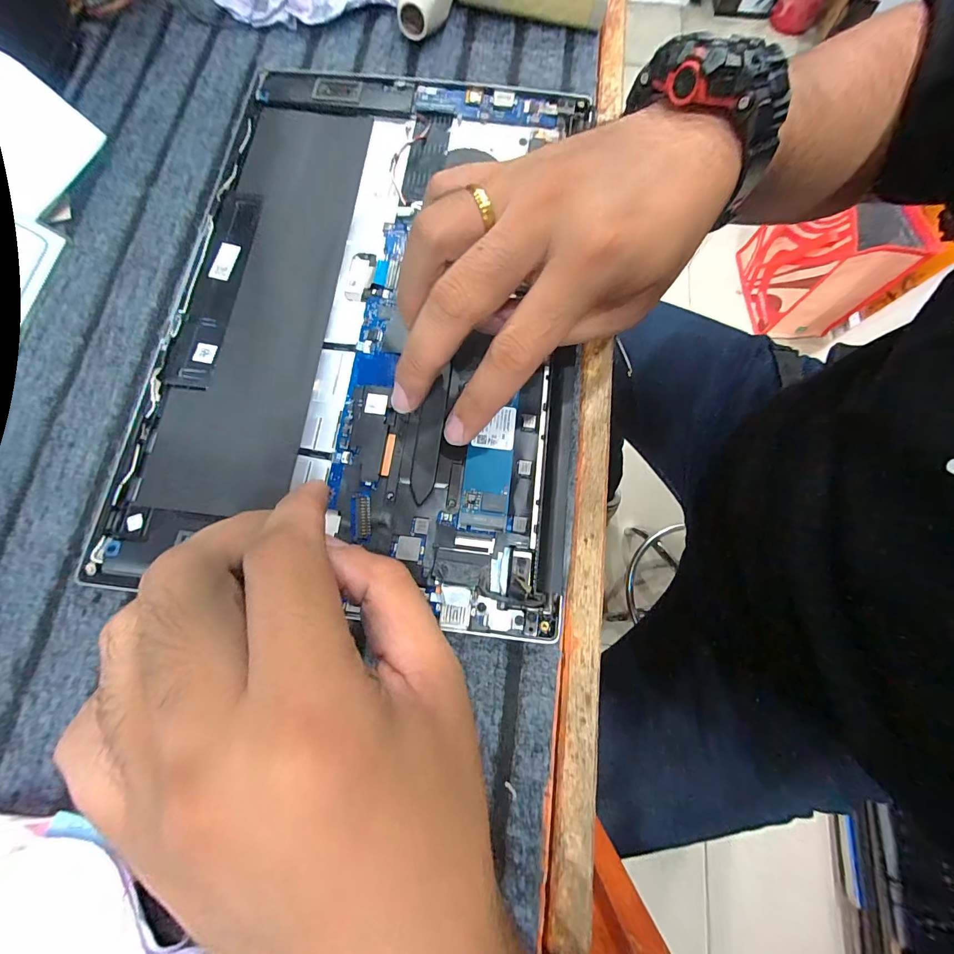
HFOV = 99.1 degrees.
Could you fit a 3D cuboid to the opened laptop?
[{"bbox_3d":[-0.052,-0.092,0.223,0.217,0.023,0.311,7,75,4],"label":"opened laptop"}]

